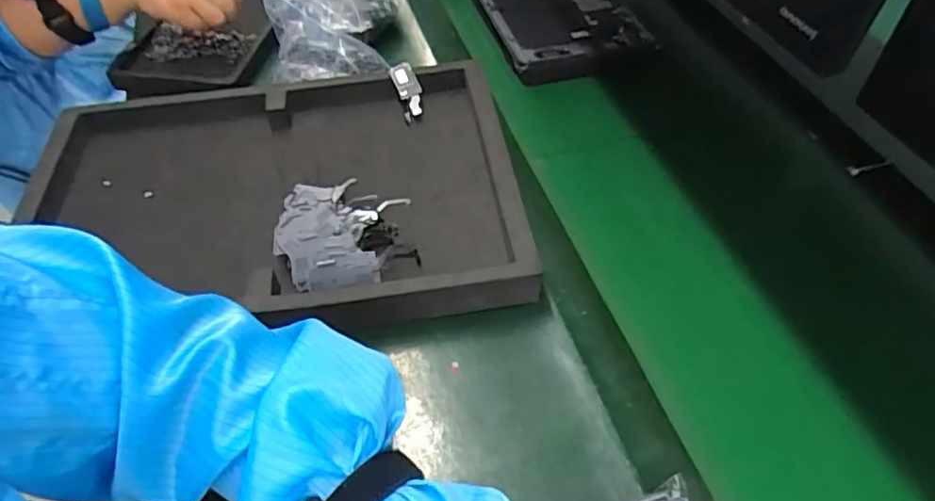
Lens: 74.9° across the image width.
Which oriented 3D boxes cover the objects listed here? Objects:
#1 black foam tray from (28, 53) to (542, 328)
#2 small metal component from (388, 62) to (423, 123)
[{"bbox_3d":[-0.174,-0.041,0.547,0.432,0.063,0.289,-9,49,-8],"label":"black foam tray"},{"bbox_3d":[-0.060,-0.161,0.619,0.025,0.012,0.064,-14,75,-13],"label":"small metal component"}]

